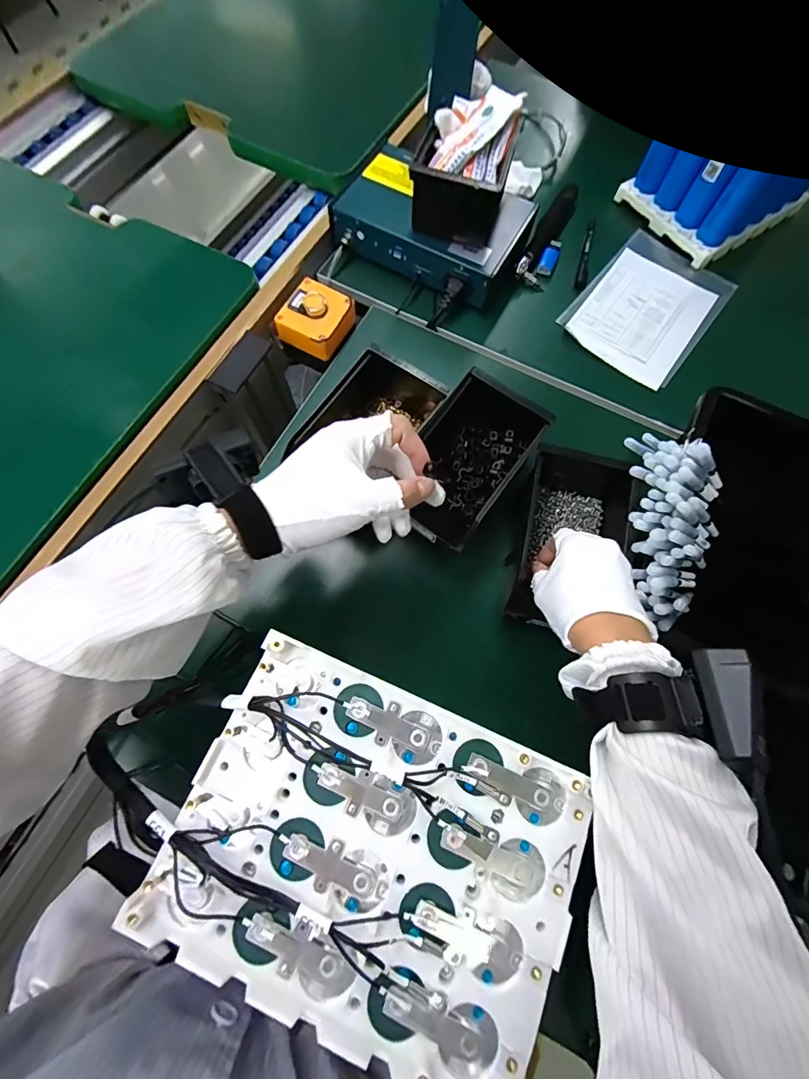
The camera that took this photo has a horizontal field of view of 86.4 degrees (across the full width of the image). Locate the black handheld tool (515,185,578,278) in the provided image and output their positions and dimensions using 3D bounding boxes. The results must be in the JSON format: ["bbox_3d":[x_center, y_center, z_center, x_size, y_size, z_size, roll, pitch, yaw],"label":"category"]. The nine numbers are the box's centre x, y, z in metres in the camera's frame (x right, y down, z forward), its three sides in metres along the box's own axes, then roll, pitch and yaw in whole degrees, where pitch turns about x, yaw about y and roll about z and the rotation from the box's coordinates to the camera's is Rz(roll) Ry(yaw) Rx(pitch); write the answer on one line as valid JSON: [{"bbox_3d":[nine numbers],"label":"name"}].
[{"bbox_3d":[0.205,-0.439,0.625,0.030,0.036,0.189,27,73,7],"label":"black handheld tool"}]

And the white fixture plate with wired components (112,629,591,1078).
[{"bbox_3d":[-0.017,0.184,0.256,0.228,0.021,0.173,23,72,6],"label":"white fixture plate with wired components"}]

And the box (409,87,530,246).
[{"bbox_3d":[0.079,-0.451,0.536,0.104,0.100,0.164,20,72,5],"label":"box"}]

